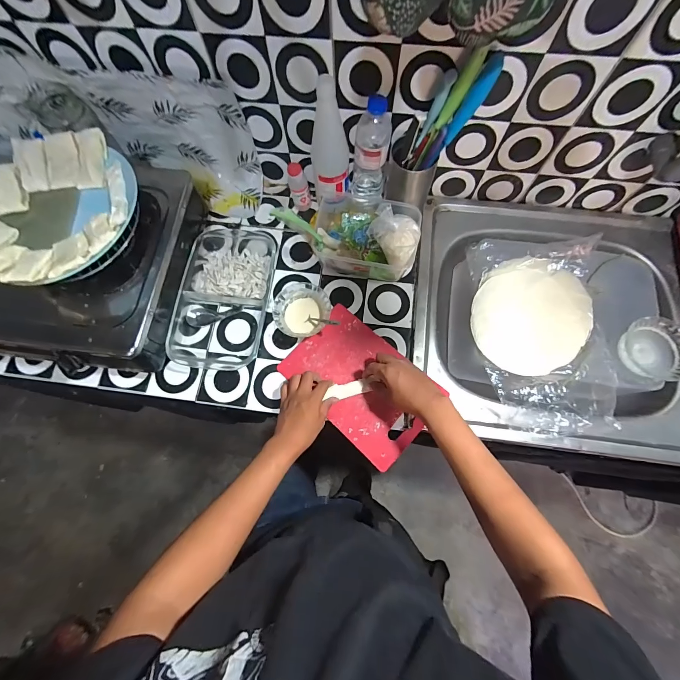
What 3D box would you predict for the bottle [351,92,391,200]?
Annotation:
[{"bbox_3d":[0.058,-0.350,0.589,0.064,0.203,0.061,4,74,3],"label":"bottle"}]

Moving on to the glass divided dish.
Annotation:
[{"bbox_3d":[-0.230,-0.101,0.642,0.179,0.044,0.313,6,74,3],"label":"glass divided dish"}]

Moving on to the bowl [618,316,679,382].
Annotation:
[{"bbox_3d":[0.544,0.020,0.541,0.102,0.055,0.108,0,73,2],"label":"bowl"}]

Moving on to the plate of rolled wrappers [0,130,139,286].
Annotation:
[{"bbox_3d":[-0.474,-0.217,0.518,0.270,0.044,0.275,0,73,2],"label":"plate of rolled wrappers"}]

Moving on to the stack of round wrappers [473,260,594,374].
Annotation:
[{"bbox_3d":[0.347,-0.047,0.568,0.197,0.031,0.216,18,75,7],"label":"stack of round wrappers"}]

